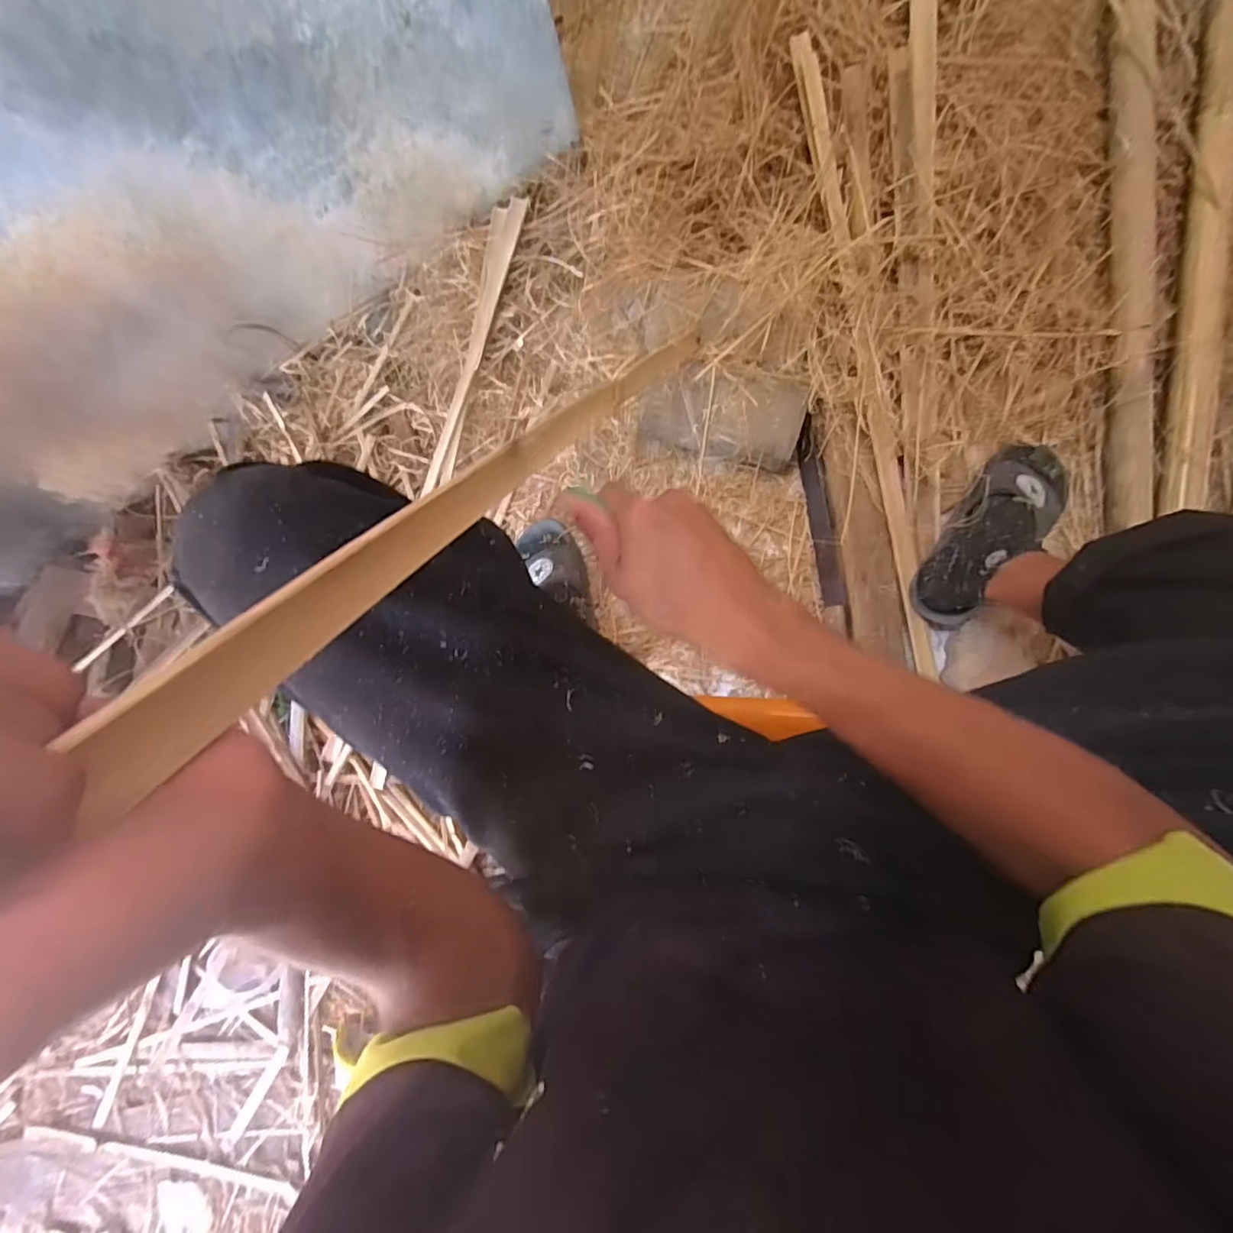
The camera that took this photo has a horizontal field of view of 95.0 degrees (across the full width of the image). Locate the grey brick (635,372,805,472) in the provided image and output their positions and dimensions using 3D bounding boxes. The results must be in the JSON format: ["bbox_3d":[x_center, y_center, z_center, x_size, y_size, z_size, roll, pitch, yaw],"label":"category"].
[{"bbox_3d":[0.135,-0.259,0.739,0.203,0.059,0.102,15,88,8],"label":"grey brick"}]

